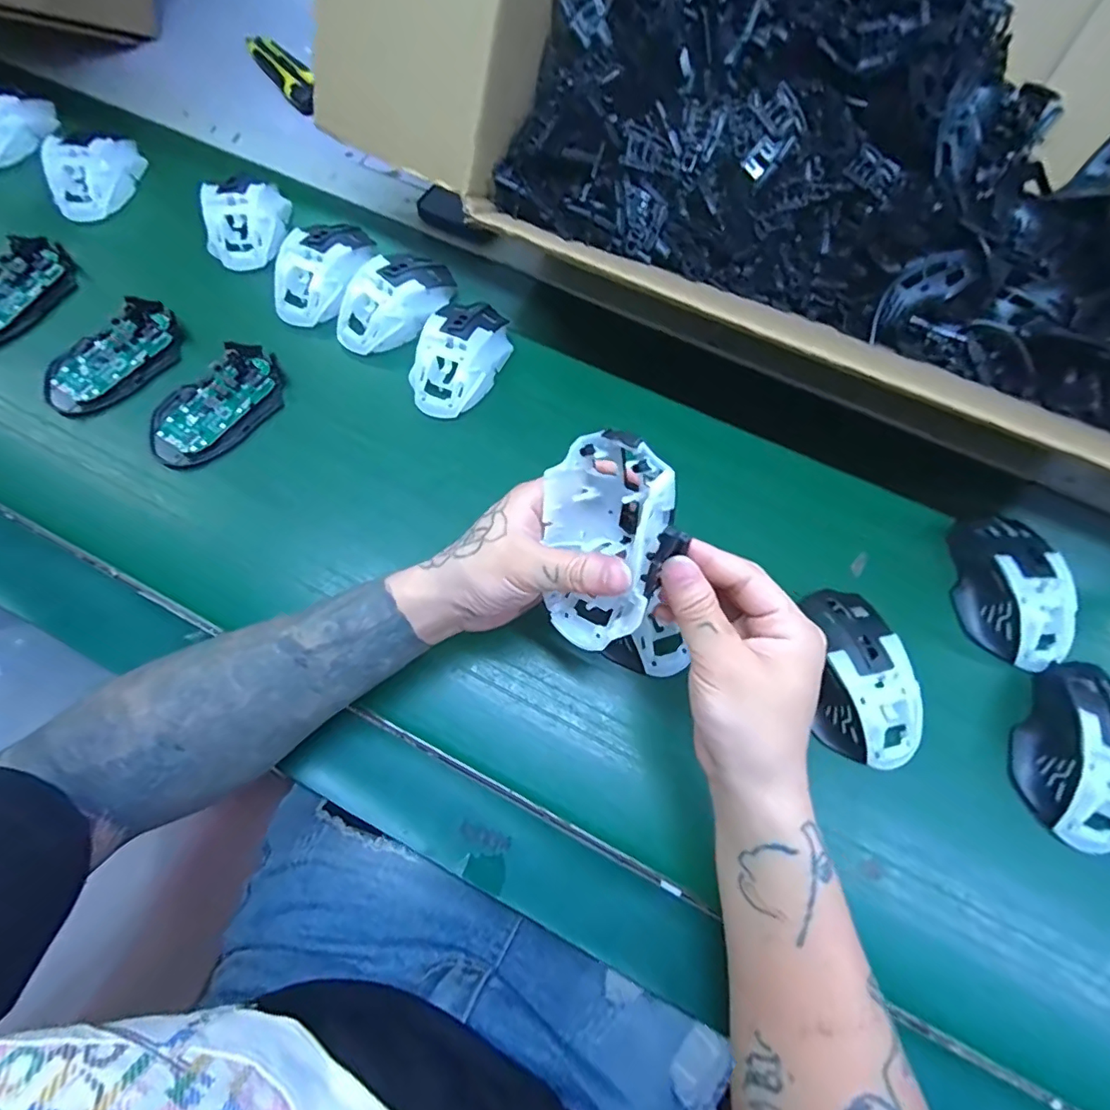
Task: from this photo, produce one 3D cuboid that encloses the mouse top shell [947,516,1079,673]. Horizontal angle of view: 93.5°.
[{"bbox_3d":[0.330,0.023,0.378,0.062,0.039,0.116,-3,67,-2],"label":"mouse top shell"}]

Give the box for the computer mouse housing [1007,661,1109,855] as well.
[{"bbox_3d":[0.342,0.125,0.333,0.065,0.033,0.111,24,69,9],"label":"computer mouse housing"}]

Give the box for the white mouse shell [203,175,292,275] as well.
[{"bbox_3d":[-0.286,-0.314,0.483,0.064,0.030,0.095,-1,67,-1],"label":"white mouse shell"}]

